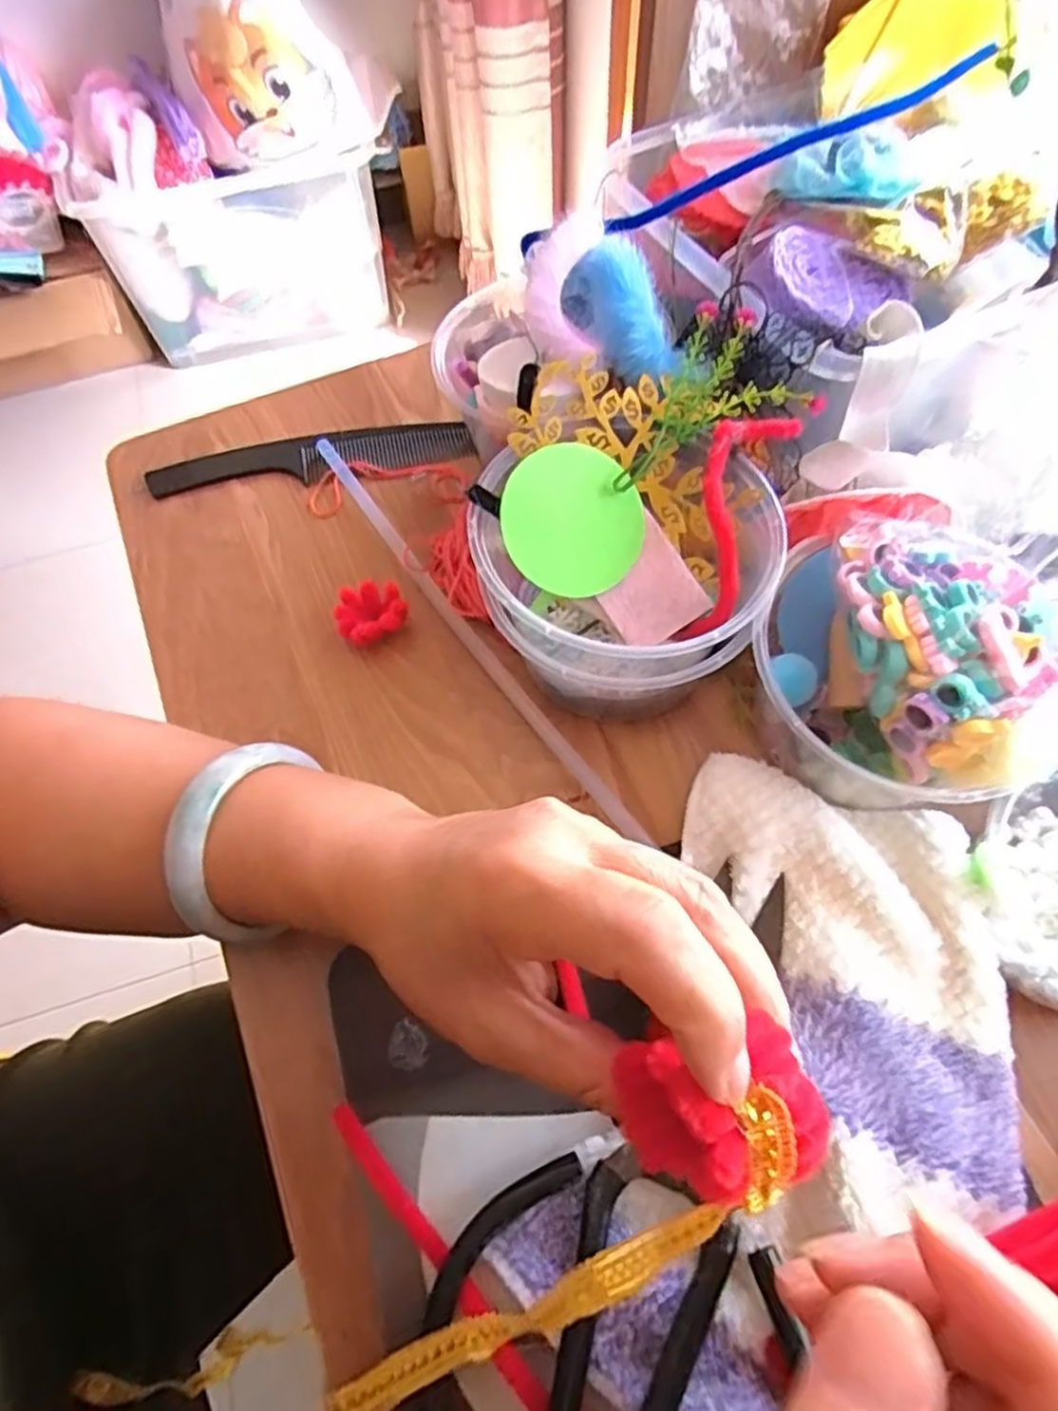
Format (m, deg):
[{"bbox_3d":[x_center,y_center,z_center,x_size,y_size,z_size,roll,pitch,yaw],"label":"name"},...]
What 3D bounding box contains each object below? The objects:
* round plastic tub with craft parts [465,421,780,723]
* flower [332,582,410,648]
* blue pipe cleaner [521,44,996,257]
[{"bbox_3d":[0.037,-0.049,0.303,0.108,0.088,0.100,-1,61,2],"label":"round plastic tub with craft parts"},{"bbox_3d":[-0.074,-0.044,0.345,0.032,0.012,0.028,-21,62,-8],"label":"flower"},{"bbox_3d":[0.115,-0.249,0.332,0.266,0.015,0.014,-29,64,-12],"label":"blue pipe cleaner"}]

